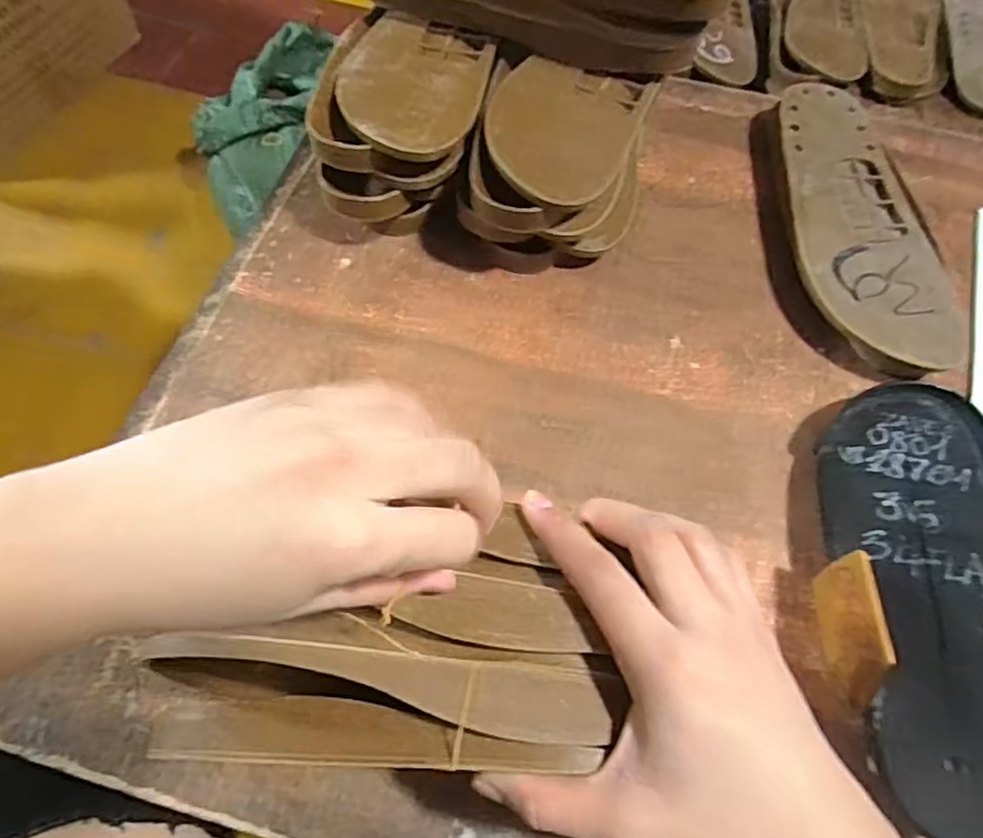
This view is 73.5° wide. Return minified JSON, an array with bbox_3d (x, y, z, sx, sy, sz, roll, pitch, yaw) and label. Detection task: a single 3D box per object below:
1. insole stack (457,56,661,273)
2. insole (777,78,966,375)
[{"bbox_3d":[0.043,-0.163,0.444,0.105,0.079,0.127,16,64,4],"label":"insole stack"},{"bbox_3d":[0.256,-0.142,0.470,0.100,0.035,0.249,2,64,-3],"label":"insole"}]

